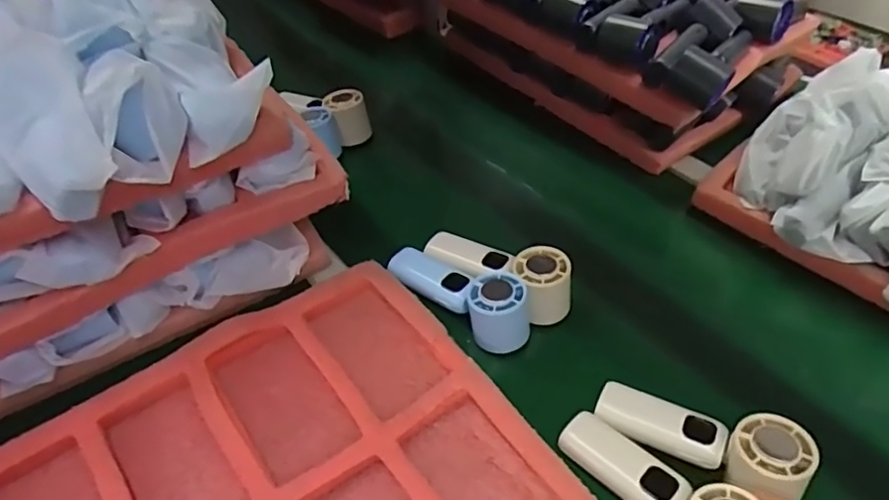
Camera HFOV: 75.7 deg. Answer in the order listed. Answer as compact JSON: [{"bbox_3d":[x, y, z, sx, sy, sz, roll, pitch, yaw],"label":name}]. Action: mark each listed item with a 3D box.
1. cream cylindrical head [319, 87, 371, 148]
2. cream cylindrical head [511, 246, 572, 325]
[{"bbox_3d":[-0.126,-0.171,0.746,0.053,0.063,0.050,0,46,0],"label":"cream cylindrical head"},{"bbox_3d":[0.092,0.034,0.543,0.058,0.046,0.064,12,47,11],"label":"cream cylindrical head"}]

